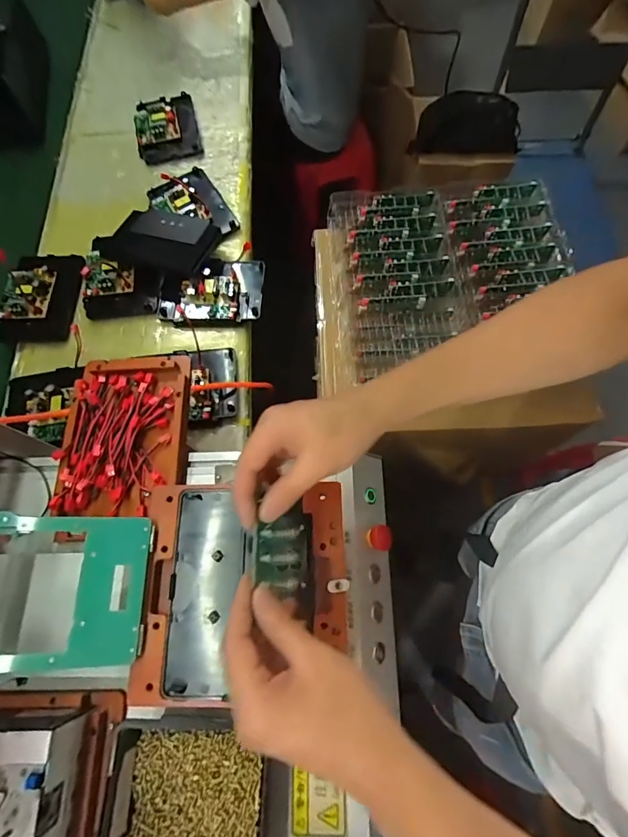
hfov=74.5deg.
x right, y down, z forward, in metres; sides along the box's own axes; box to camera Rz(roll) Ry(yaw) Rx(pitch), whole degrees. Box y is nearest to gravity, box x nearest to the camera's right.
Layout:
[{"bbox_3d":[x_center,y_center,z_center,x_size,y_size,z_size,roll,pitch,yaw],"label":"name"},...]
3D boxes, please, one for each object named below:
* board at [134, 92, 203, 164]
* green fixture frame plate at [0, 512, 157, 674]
[{"bbox_3d":[-0.322,-0.631,0.891,0.132,0.044,0.179,-13,69,-2],"label":"board"},{"bbox_3d":[-0.257,0.154,0.373,0.198,0.013,0.130,4,68,-12],"label":"green fixture frame plate"}]

